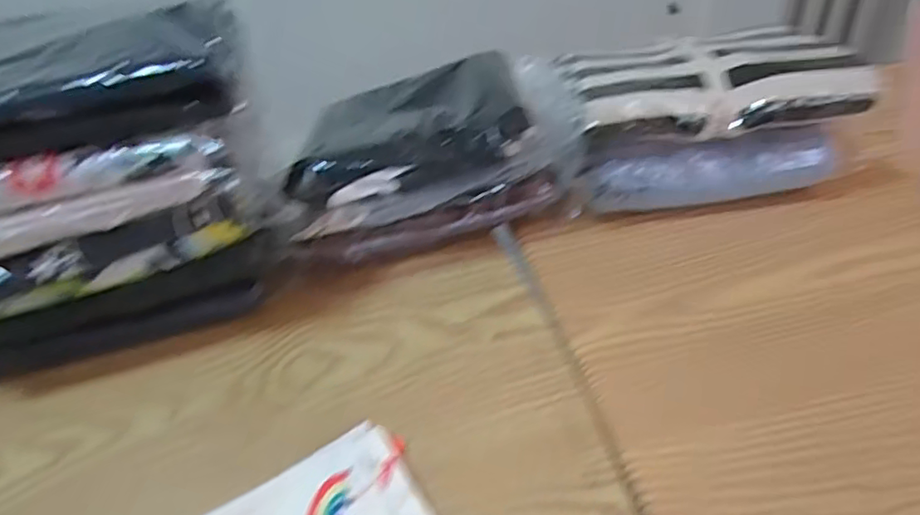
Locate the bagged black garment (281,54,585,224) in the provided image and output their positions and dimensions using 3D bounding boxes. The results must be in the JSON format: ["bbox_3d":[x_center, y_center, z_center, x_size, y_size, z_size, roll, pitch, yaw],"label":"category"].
[{"bbox_3d":[-0.025,-0.117,0.552,0.238,0.070,0.154,-9,41,-1],"label":"bagged black garment"}]

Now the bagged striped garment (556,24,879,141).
[{"bbox_3d":[0.220,-0.157,0.537,0.240,0.046,0.135,-9,41,-1],"label":"bagged striped garment"}]

